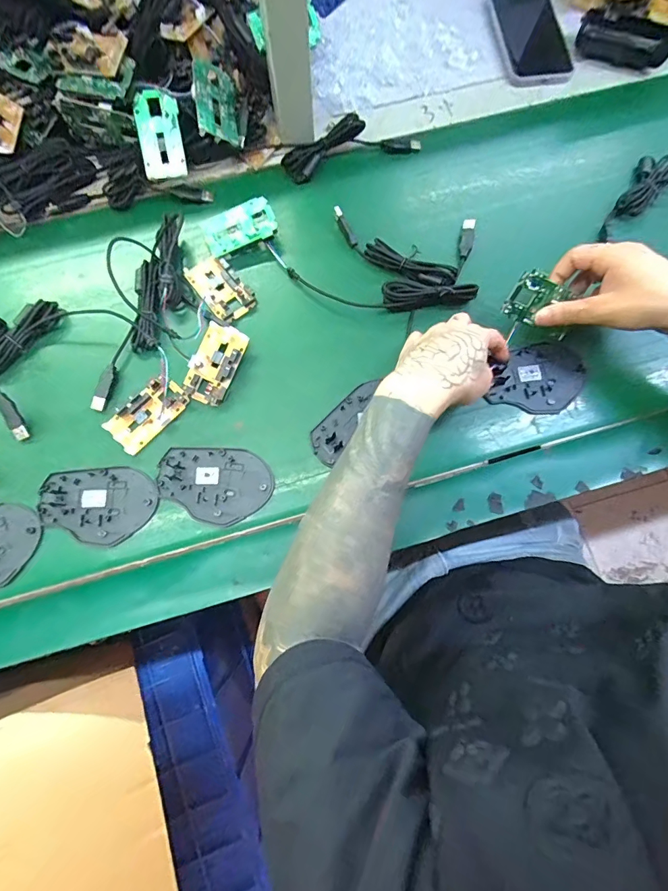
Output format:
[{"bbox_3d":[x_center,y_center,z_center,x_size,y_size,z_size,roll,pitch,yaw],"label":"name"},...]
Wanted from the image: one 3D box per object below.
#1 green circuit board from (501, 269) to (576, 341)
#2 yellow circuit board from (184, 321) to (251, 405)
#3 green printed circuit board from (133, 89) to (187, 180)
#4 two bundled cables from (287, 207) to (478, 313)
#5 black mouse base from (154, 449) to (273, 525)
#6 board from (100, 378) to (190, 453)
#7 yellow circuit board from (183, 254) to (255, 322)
[{"bbox_3d":[0.206,-0.134,0.396,0.079,0.046,0.008,17,40,-16],"label":"green circuit board"},{"bbox_3d":[-0.120,-0.083,0.415,0.047,0.018,0.078,22,77,7],"label":"yellow circuit board"},{"bbox_3d":[-0.190,-0.338,0.446,0.048,0.004,0.082,-4,105,6],"label":"green printed circuit board"},{"bbox_3d":[0.055,-0.195,0.434,0.187,0.028,0.103,11,76,4],"label":"two bundled cables"},{"bbox_3d":[-0.115,0.038,0.391,0.108,0.006,0.070,1,75,2],"label":"black mouse base"},{"bbox_3d":[-0.186,-0.033,0.406,0.043,0.014,0.078,42,80,11],"label":"board"},{"bbox_3d":[-0.124,-0.171,0.443,0.044,0.011,0.082,-40,78,-8],"label":"yellow circuit board"}]

